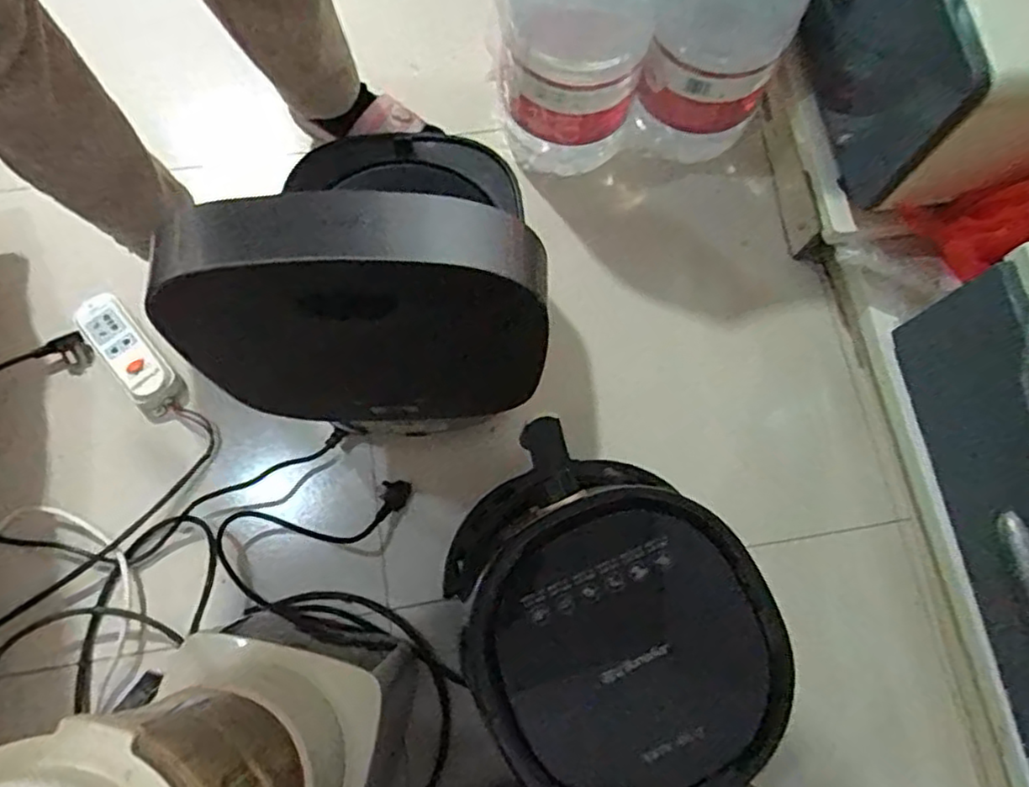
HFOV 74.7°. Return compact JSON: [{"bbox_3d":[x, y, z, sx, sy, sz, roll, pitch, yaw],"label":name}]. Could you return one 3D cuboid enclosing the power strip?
[{"bbox_3d":[-0.457,-0.042,0.805,0.060,0.039,0.170,-40,79,-12],"label":"power strip"}]

